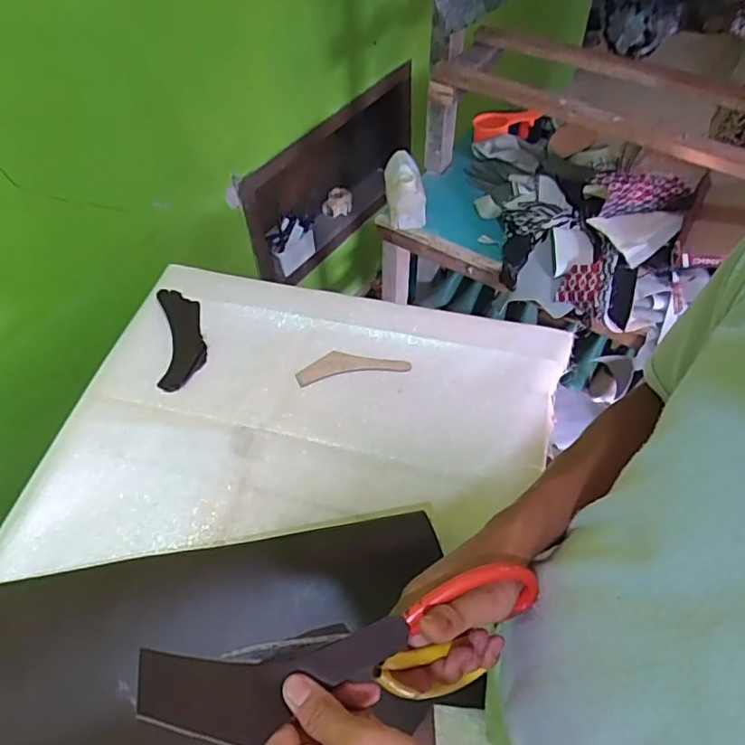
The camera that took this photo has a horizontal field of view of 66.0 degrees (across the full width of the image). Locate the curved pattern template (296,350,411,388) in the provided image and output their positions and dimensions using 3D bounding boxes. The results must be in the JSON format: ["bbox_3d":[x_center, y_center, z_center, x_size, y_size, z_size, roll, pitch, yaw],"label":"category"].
[{"bbox_3d":[-0.027,-0.011,0.778,0.149,0.006,0.047,-9,53,-4],"label":"curved pattern template"}]

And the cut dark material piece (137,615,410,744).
[{"bbox_3d":[-0.051,0.175,0.327,0.150,0.013,0.051,-5,52,-16],"label":"cut dark material piece"}]

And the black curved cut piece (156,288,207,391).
[{"bbox_3d":[-0.269,-0.051,0.809,0.063,0.010,0.170,-8,58,-7],"label":"black curved cut piece"}]

